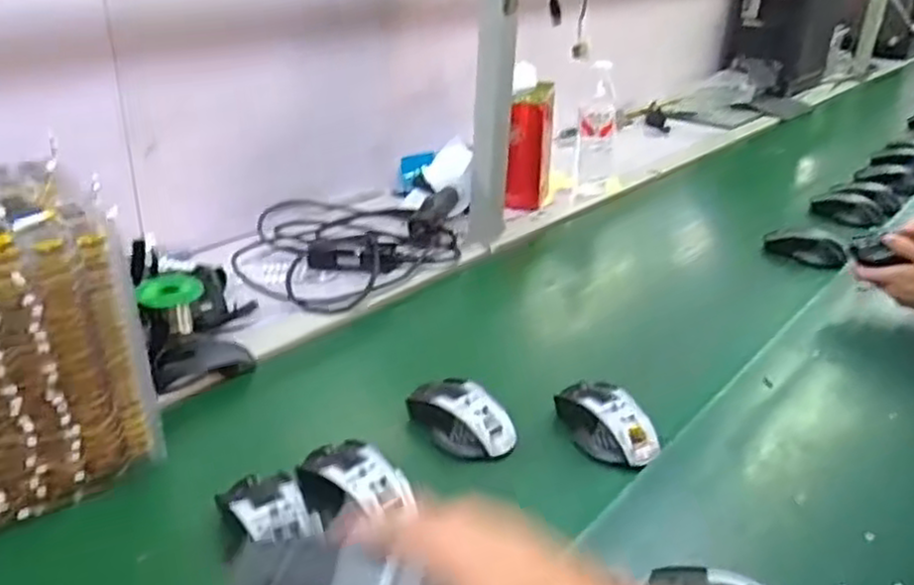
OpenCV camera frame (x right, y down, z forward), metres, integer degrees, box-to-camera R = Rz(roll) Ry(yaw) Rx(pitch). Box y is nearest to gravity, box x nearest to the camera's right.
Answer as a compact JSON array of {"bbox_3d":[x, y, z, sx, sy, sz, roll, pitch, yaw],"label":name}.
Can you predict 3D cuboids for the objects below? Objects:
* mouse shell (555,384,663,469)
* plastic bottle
[{"bbox_3d":[0.142,0.126,0.728,0.066,0.042,0.115,-12,29,-22],"label":"mouse shell"},{"bbox_3d":[0.262,-0.294,1.367,0.079,0.230,0.068,6,28,12],"label":"plastic bottle"}]

